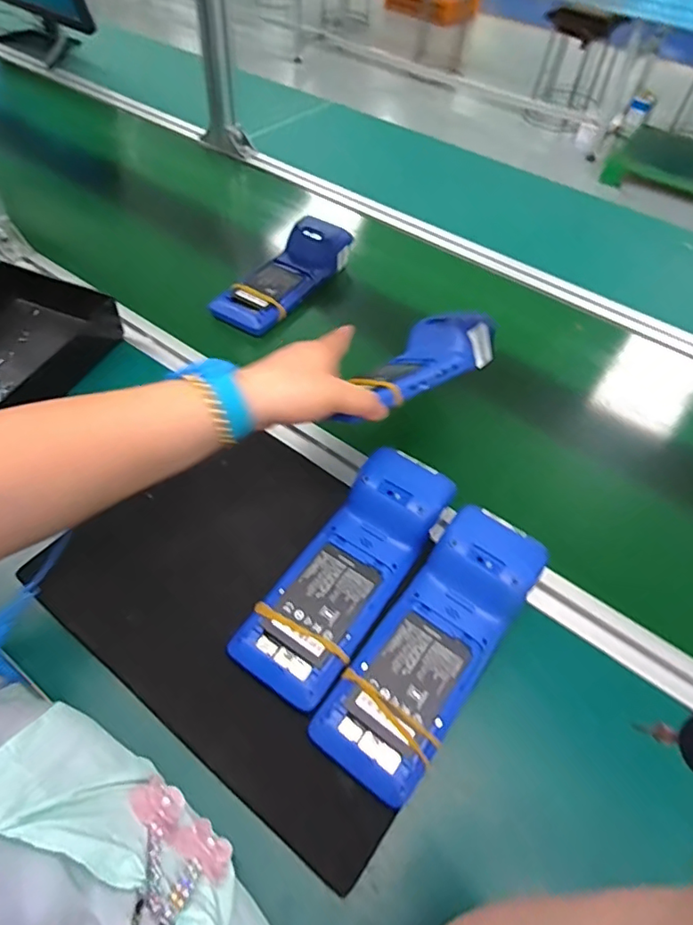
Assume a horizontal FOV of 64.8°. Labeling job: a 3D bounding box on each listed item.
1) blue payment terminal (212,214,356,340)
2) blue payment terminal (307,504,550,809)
[{"bbox_3d":[-0.080,-0.249,0.712,0.078,0.051,0.209,28,55,17],"label":"blue payment terminal"},{"bbox_3d":[0.068,0.132,0.411,0.080,0.050,0.217,32,57,20],"label":"blue payment terminal"}]

